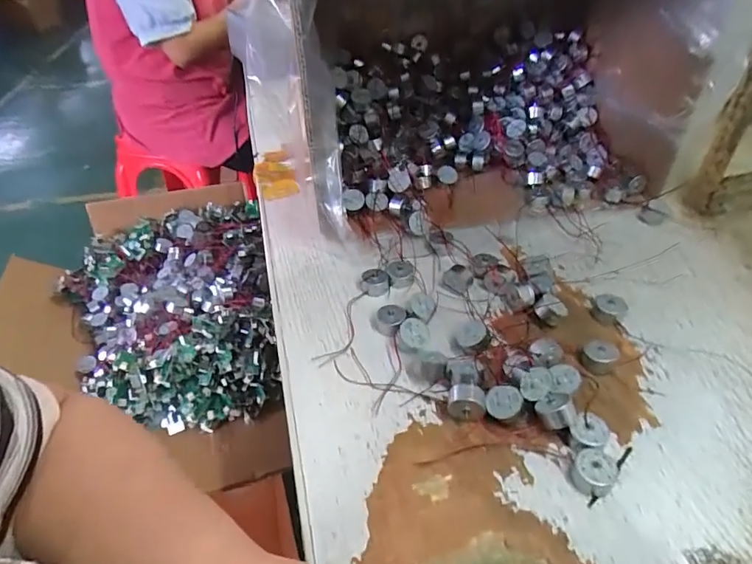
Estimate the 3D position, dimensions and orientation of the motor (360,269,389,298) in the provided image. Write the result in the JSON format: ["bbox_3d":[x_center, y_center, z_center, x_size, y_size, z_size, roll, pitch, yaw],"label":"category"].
[{"bbox_3d":[-0.001,0.000,0.419,0.022,0.015,0.022,8,40,12],"label":"motor"}]

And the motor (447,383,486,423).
[{"bbox_3d":[0.060,0.080,0.316,0.024,0.022,0.015,0,39,3],"label":"motor"}]

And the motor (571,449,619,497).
[{"bbox_3d":[0.128,0.112,0.280,0.022,0.015,0.023,-1,39,1],"label":"motor"}]

